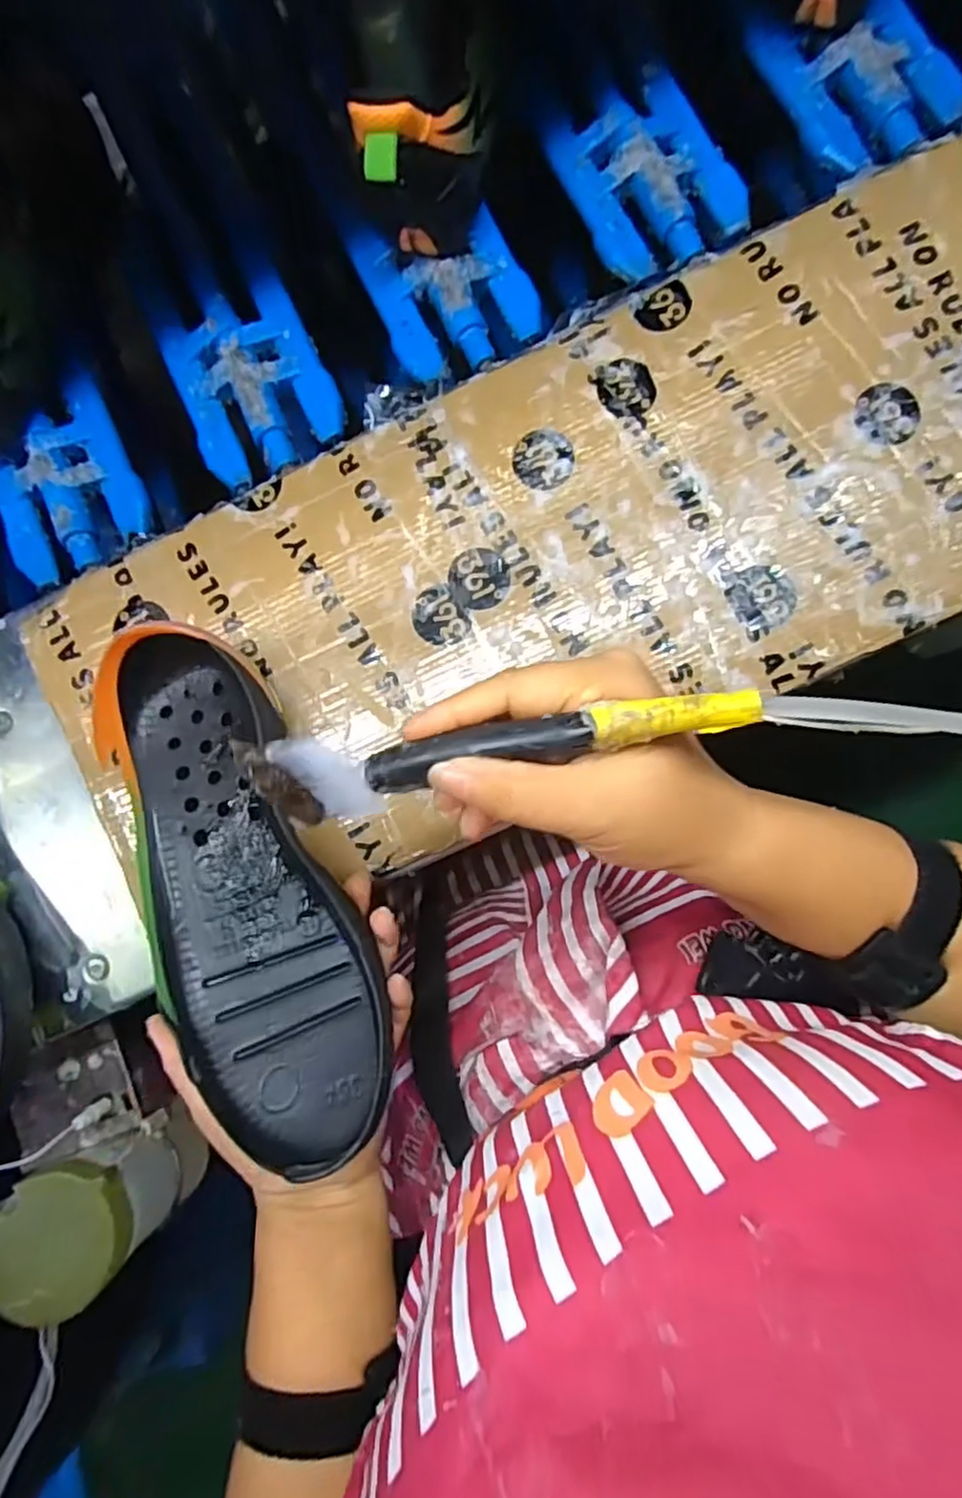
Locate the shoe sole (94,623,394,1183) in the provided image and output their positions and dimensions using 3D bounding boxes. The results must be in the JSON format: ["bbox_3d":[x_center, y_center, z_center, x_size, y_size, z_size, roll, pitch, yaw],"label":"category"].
[{"bbox_3d":[-0.122,0.062,0.327,0.094,0.038,0.254,-26,75,3],"label":"shoe sole"}]

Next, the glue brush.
[{"bbox_3d":[-0.002,0.002,0.230,0.177,0.016,0.029,-9,82,19],"label":"glue brush"}]

